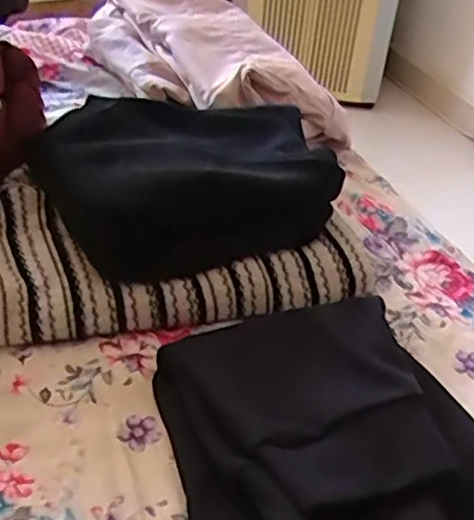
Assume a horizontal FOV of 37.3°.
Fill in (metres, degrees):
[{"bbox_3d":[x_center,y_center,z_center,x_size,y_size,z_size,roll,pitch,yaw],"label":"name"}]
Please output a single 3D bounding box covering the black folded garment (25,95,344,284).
[{"bbox_3d":[-0.045,-0.079,0.671,0.263,0.082,0.210,-10,39,-20],"label":"black folded garment"}]

